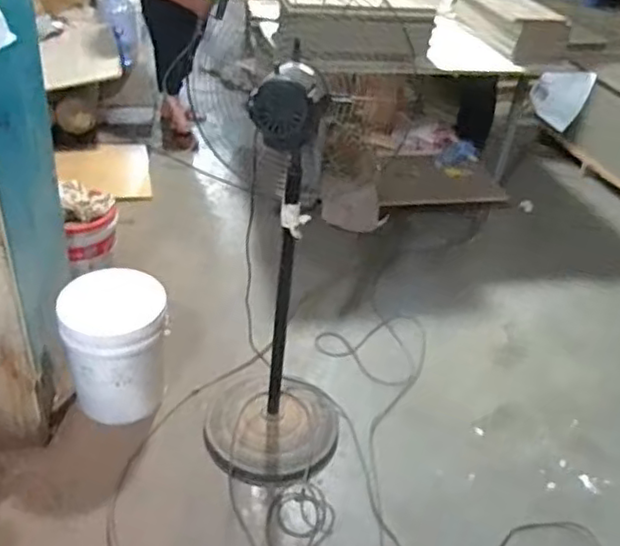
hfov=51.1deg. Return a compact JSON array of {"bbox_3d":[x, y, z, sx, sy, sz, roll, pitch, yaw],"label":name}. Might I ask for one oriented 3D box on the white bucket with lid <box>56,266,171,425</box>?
[{"bbox_3d":[-0.529,0.217,1.817,0.269,0.429,0.241,-8,39,-20],"label":"white bucket with lid"}]

